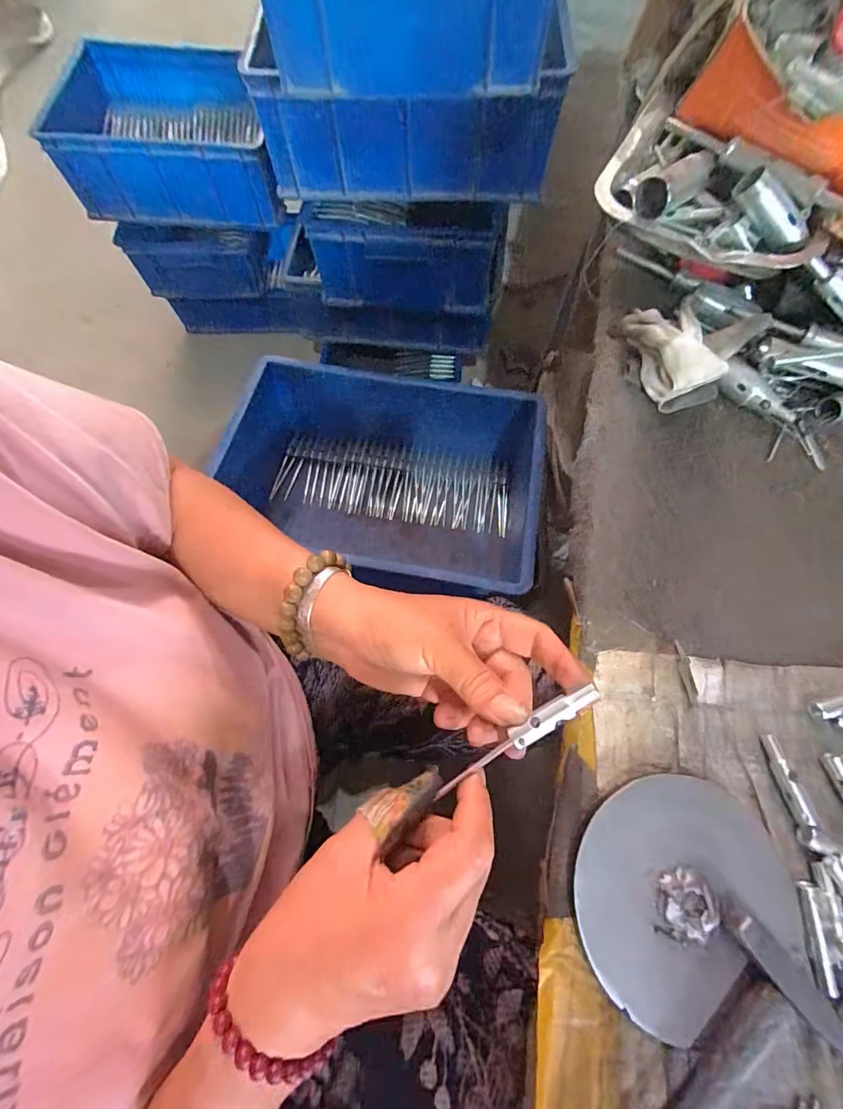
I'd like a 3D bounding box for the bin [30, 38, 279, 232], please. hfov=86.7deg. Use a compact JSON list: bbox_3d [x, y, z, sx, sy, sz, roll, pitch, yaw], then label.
[{"bbox_3d":[-0.446,-0.765,0.818,0.391,0.133,0.263,3,71,0],"label":"bin"}]

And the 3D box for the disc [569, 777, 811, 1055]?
[{"bbox_3d":[0.148,0.193,0.256,0.120,0.013,0.112,0,71,-1],"label":"disc"}]

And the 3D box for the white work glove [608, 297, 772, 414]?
[{"bbox_3d":[0.207,-0.170,0.364,0.097,0.043,0.080,40,75,12],"label":"white work glove"}]

